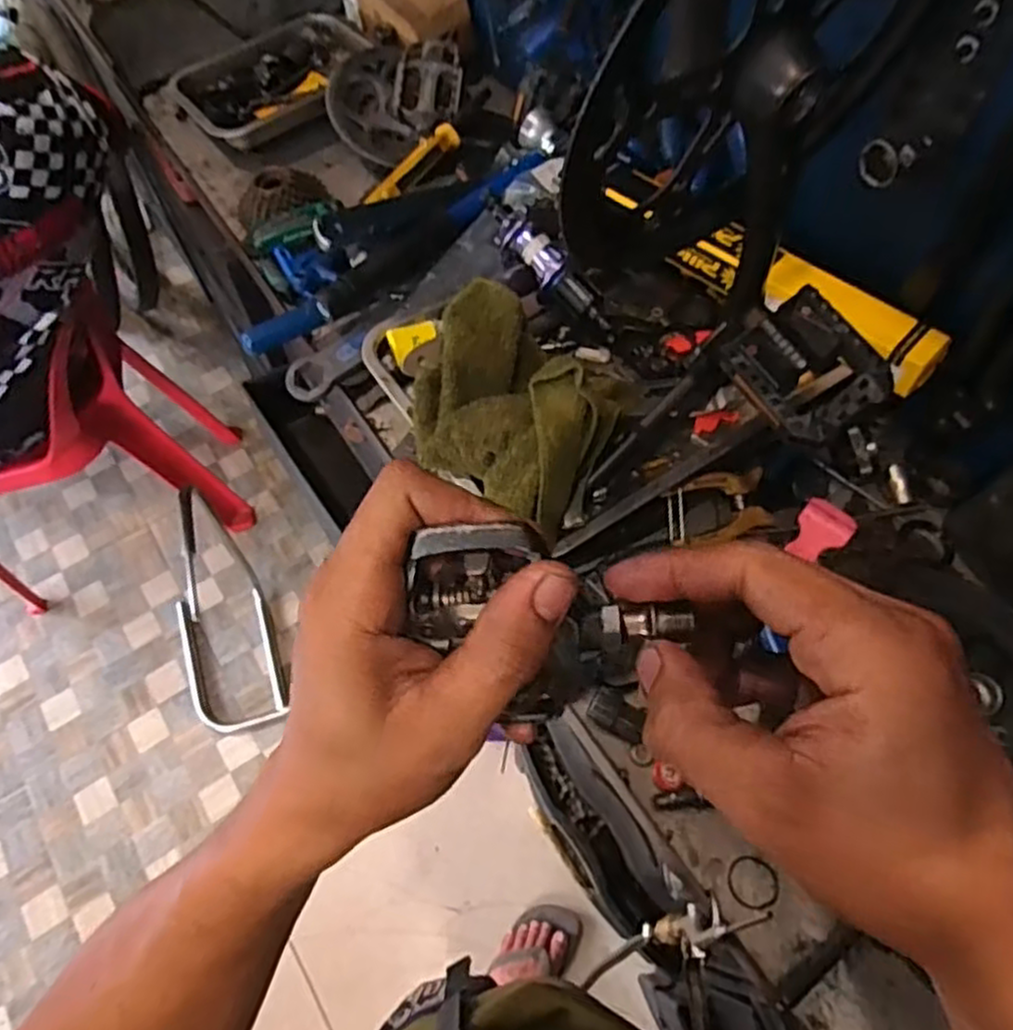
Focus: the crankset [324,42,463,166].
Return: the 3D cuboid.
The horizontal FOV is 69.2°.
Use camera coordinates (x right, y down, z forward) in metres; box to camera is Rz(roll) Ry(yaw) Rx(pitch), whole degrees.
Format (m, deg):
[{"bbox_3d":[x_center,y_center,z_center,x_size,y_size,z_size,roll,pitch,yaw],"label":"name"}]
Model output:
[{"bbox_3d":[-0.138,-0.507,0.891,0.166,0.087,0.147,27,66,14],"label":"crankset"}]

